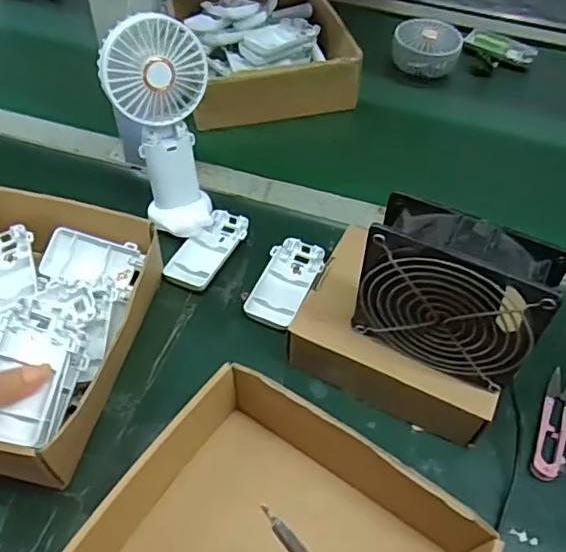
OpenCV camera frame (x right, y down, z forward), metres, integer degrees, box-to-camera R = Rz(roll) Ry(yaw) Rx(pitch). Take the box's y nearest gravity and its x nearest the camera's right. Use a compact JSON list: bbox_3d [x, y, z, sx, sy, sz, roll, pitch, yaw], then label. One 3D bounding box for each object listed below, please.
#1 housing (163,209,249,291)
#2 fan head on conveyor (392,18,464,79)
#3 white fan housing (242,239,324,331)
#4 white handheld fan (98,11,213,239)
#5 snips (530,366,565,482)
[{"bbox_3d":[-0.070,-0.025,0.544,0.046,0.015,0.094,25,56,15],"label":"housing"},{"bbox_3d":[0.192,-0.308,0.763,0.091,0.059,0.080,11,53,5],"label":"fan head on conveyor"},{"bbox_3d":[0.003,0.007,0.528,0.048,0.014,0.096,18,54,10],"label":"white fan housing"},{"bbox_3d":[-0.103,-0.122,0.510,0.086,0.183,0.095,-9,54,-10],"label":"white handheld fan"},{"bbox_3d":[0.221,0.115,0.454,0.023,0.013,0.104,23,55,14],"label":"snips"}]

